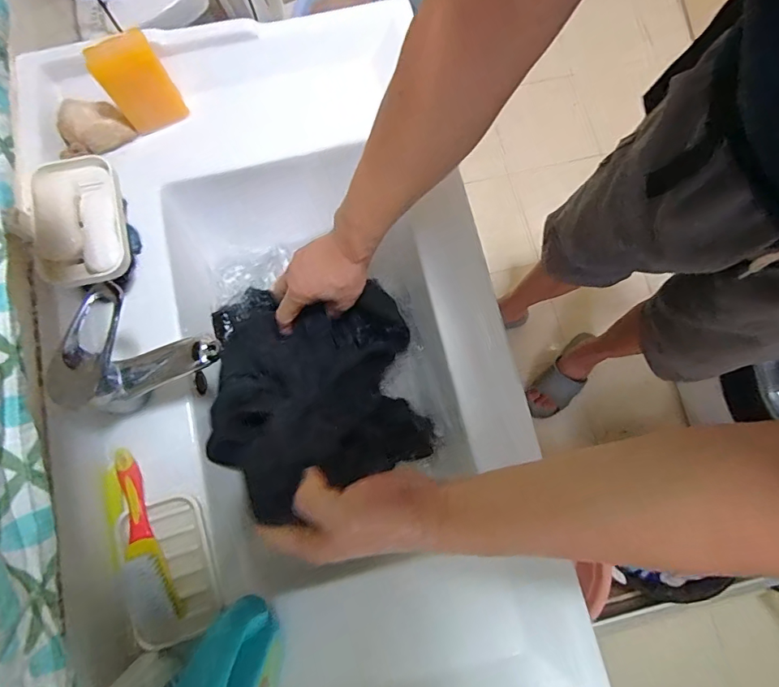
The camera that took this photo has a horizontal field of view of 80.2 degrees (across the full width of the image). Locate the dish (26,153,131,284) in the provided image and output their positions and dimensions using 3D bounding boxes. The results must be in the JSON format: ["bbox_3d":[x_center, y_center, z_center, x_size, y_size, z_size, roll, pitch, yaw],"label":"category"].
[{"bbox_3d":[-0.318,-0.128,0.474,0.084,0.027,0.139,-10,78,-2],"label":"dish"}]

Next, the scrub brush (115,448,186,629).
[{"bbox_3d":[-0.240,0.186,0.450,0.038,0.037,0.166,-19,79,-4],"label":"scrub brush"}]

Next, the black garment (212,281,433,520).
[{"bbox_3d":[-0.084,0.041,0.542,0.228,0.102,0.260,-13,78,-3],"label":"black garment"}]

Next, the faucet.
[{"bbox_3d":[-0.235,0.007,0.441,0.140,0.104,0.087,-21,79,-4],"label":"faucet"}]

